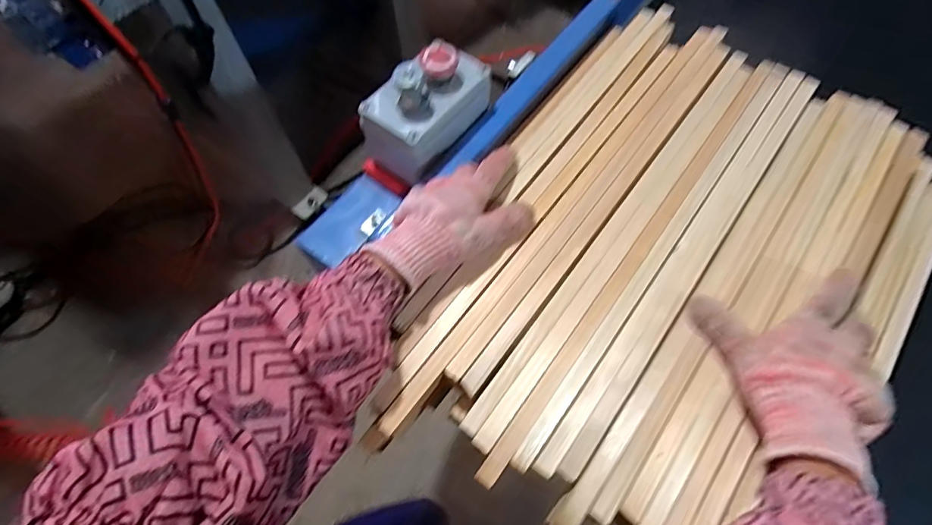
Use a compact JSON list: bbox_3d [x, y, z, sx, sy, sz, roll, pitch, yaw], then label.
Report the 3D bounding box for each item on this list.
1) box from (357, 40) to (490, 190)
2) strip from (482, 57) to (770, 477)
[{"bbox_3d":[-0.038,-0.165,0.489,0.079,0.092,0.132,37,69,17],"label":"box"},{"bbox_3d":[0.172,-0.024,0.432,0.018,0.014,0.515,34,68,16],"label":"strip"}]

